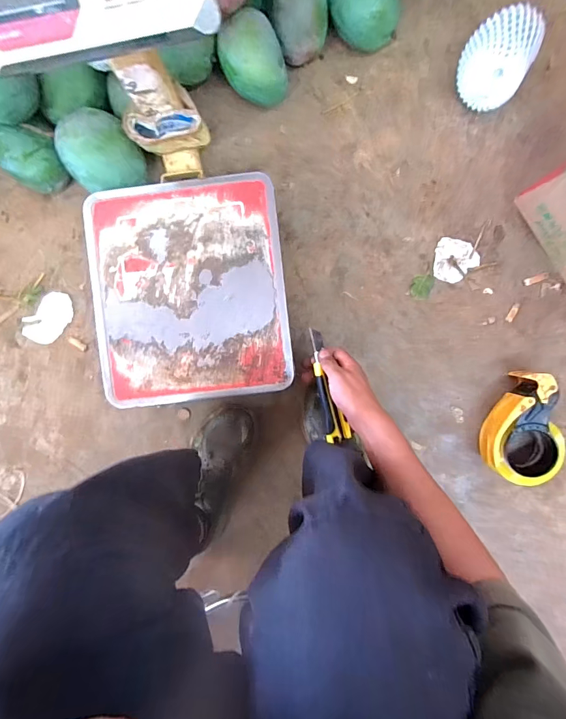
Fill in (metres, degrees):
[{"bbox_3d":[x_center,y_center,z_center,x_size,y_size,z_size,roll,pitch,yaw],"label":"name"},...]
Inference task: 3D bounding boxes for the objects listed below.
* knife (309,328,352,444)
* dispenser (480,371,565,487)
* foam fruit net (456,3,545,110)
[{"bbox_3d":[0.067,0.039,0.556,0.036,0.026,0.170,-12,87,4],"label":"knife"},{"bbox_3d":[0.394,0.109,0.602,0.103,0.064,0.173,9,92,3],"label":"dispenser"},{"bbox_3d":[0.337,-0.474,0.581,0.099,0.088,0.126,30,94,1],"label":"foam fruit net"}]

